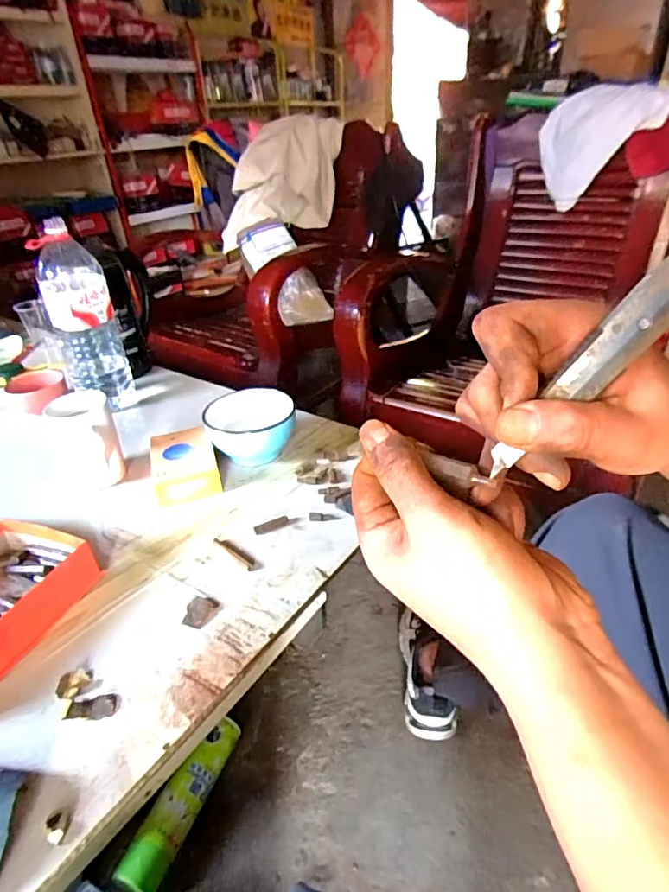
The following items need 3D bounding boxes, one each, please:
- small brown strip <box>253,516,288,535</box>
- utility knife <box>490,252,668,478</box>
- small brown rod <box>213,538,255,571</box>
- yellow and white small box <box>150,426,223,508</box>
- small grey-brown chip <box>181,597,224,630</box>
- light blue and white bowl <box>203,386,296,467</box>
[{"bbox_3d":[-0.081,0.101,0.656,0.045,0.007,0.013,-17,35,-22],"label":"small brown strip"},{"bbox_3d":[0.113,-0.044,0.198,0.016,0.139,0.012,32,17,-31],"label":"utility knife"},{"bbox_3d":[-0.121,0.130,0.621,0.073,0.005,0.013,25,42,37],"label":"small brown rod"},{"bbox_3d":[-0.220,0.025,0.748,0.088,0.039,0.131,-13,34,-16],"label":"yellow and white small box"},{"bbox_3d":[-0.143,0.178,0.550,0.037,0.004,0.040,-2,32,1],"label":"small grey-brown chip"},{"bbox_3d":[-0.129,-0.028,0.791,0.135,0.079,0.111,-7,33,-8],"label":"light blue and white bowl"}]

